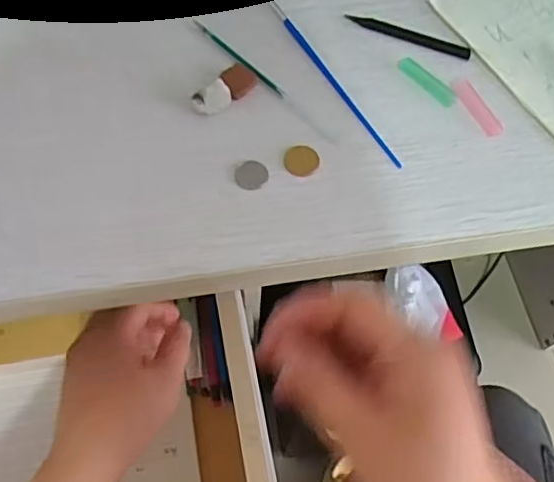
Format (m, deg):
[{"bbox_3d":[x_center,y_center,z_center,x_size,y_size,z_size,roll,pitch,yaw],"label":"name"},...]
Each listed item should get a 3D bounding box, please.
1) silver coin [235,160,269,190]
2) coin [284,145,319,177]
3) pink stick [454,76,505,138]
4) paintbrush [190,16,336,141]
[{"bbox_3d":[-0.014,-0.037,0.332,0.017,0.004,0.018,1,63,-2],"label":"silver coin"},{"bbox_3d":[0.014,-0.046,0.338,0.019,0.004,0.019,1,63,-2],"label":"coin"},{"bbox_3d":[0.121,-0.081,0.362,0.013,0.005,0.043,-24,66,-14],"label":"pink stick"},{"bbox_3d":[-0.009,-0.098,0.362,0.120,0.006,0.006,42,68,17],"label":"paintbrush"}]

